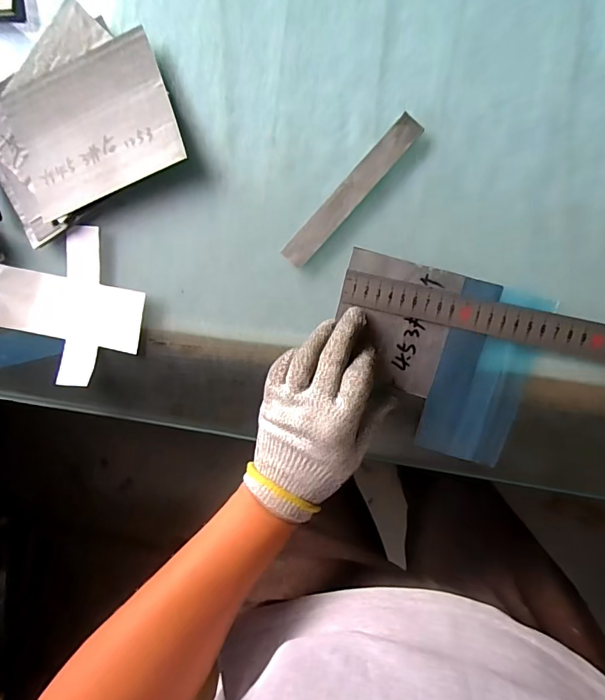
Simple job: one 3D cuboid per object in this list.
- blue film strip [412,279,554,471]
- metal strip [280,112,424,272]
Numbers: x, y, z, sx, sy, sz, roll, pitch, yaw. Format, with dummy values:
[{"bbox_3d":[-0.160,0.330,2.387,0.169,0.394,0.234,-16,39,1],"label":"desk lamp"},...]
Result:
[{"bbox_3d":[0.146,0.020,0.351,0.070,0.004,0.144,14,99,5],"label":"blue film strip"},{"bbox_3d":[0.038,-0.127,0.350,0.023,0.004,0.143,44,102,4],"label":"metal strip"}]

